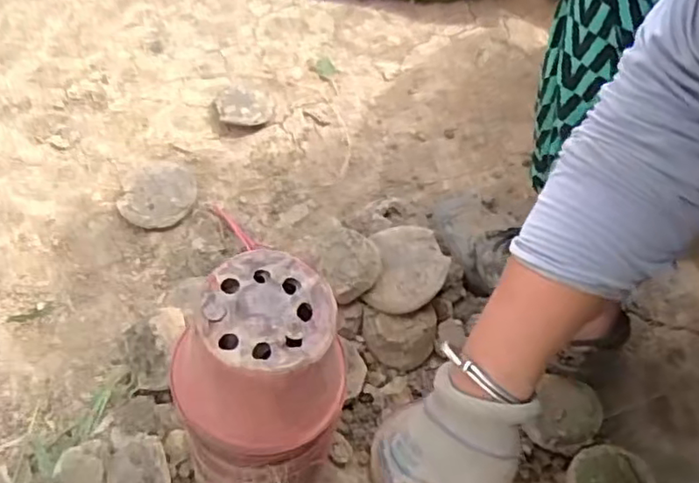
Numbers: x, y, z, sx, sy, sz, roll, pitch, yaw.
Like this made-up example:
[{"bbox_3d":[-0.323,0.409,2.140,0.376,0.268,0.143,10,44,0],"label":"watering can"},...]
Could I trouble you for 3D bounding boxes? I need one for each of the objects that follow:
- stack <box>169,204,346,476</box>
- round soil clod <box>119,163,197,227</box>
[{"bbox_3d":[-0.045,0.063,0.335,0.079,0.093,0.085,12,52,7],"label":"stack"},{"bbox_3d":[-0.211,-0.051,0.708,0.076,0.026,0.081,7,50,3],"label":"round soil clod"}]

